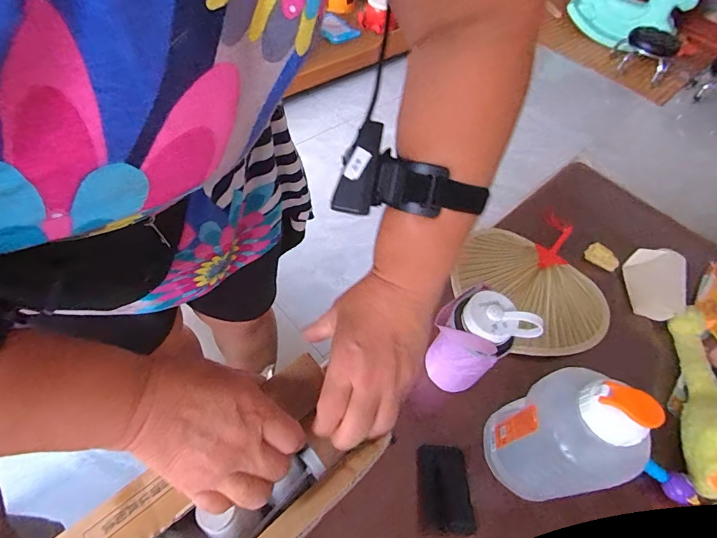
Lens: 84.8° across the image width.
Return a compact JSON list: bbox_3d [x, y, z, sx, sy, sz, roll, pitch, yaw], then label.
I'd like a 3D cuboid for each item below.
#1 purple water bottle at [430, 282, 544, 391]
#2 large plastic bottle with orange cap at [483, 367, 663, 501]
[{"bbox_3d":[0.152,0.106,0.558,0.095,0.193,0.095,3,55,-5],"label":"purple water bottle"},{"bbox_3d":[0.236,0.201,0.472,0.091,0.244,0.120,-14,59,-16],"label":"large plastic bottle with orange cap"}]

